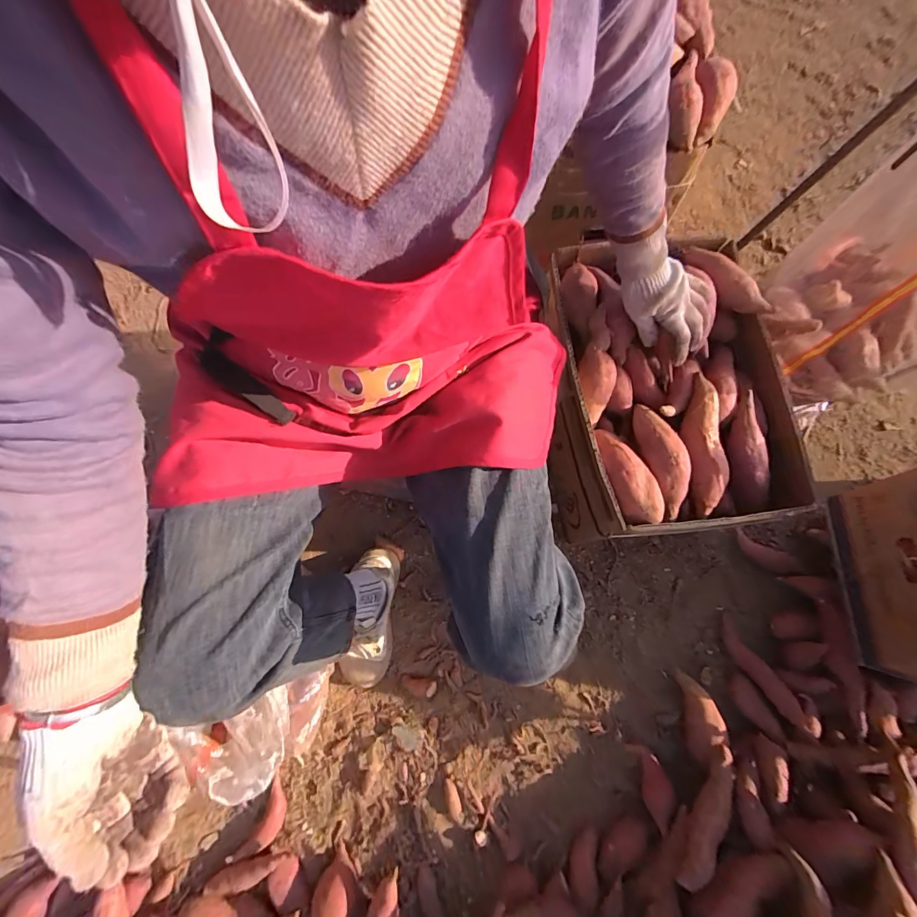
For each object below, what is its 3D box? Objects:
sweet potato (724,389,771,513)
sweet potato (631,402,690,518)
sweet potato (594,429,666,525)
[{"bbox_3d":[0.415,-0.012,0.604,0.044,0.038,0.165,-4,91,0],"label":"sweet potato"},{"bbox_3d":[0.280,-0.001,0.579,0.052,0.045,0.167,-9,78,-1],"label":"sweet potato"},{"bbox_3d":[0.222,0.020,0.568,0.061,0.051,0.142,-18,78,-2],"label":"sweet potato"}]

